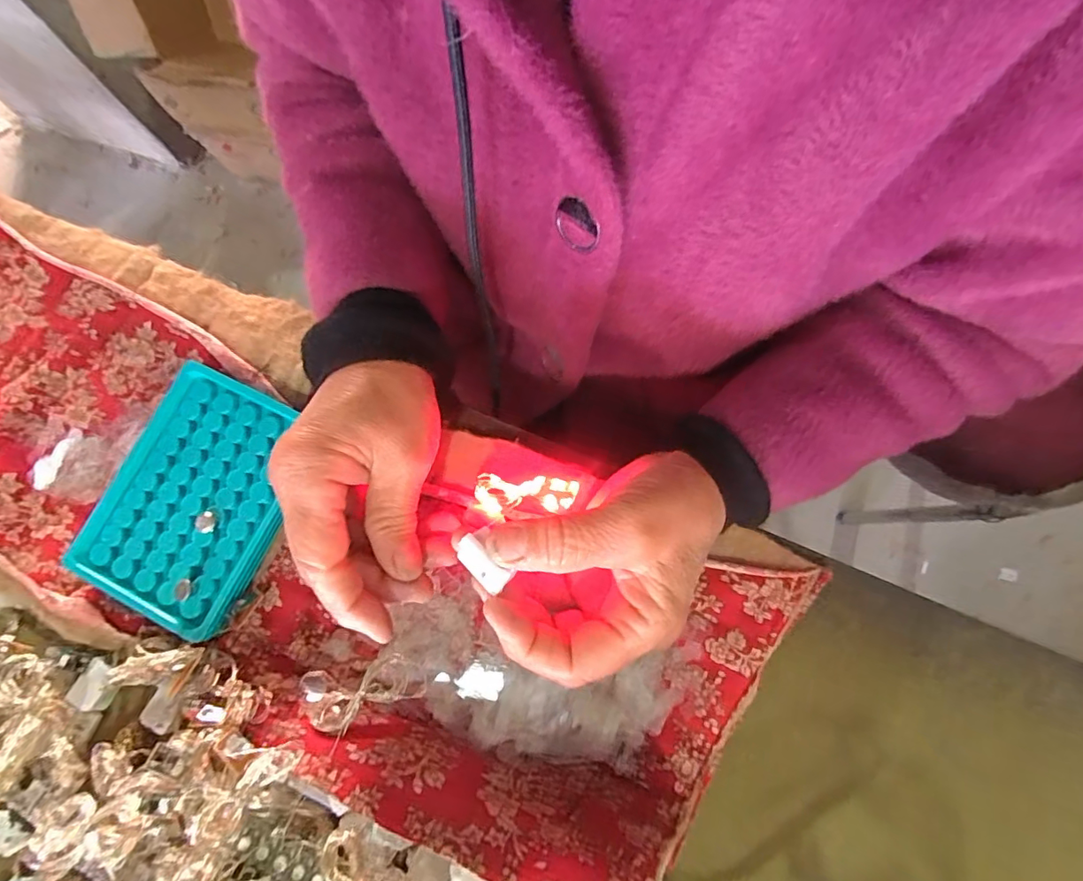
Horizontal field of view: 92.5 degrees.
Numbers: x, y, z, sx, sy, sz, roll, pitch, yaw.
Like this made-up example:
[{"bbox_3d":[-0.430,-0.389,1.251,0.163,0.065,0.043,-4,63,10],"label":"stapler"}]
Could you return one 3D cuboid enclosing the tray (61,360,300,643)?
[{"bbox_3d":[-0.196,0.031,0.299,0.094,0.022,0.133,22,80,7],"label":"tray"}]

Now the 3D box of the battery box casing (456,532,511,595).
[{"bbox_3d":[-0.027,0.056,0.233,0.027,0.017,0.006,43,38,11],"label":"battery box casing"}]

